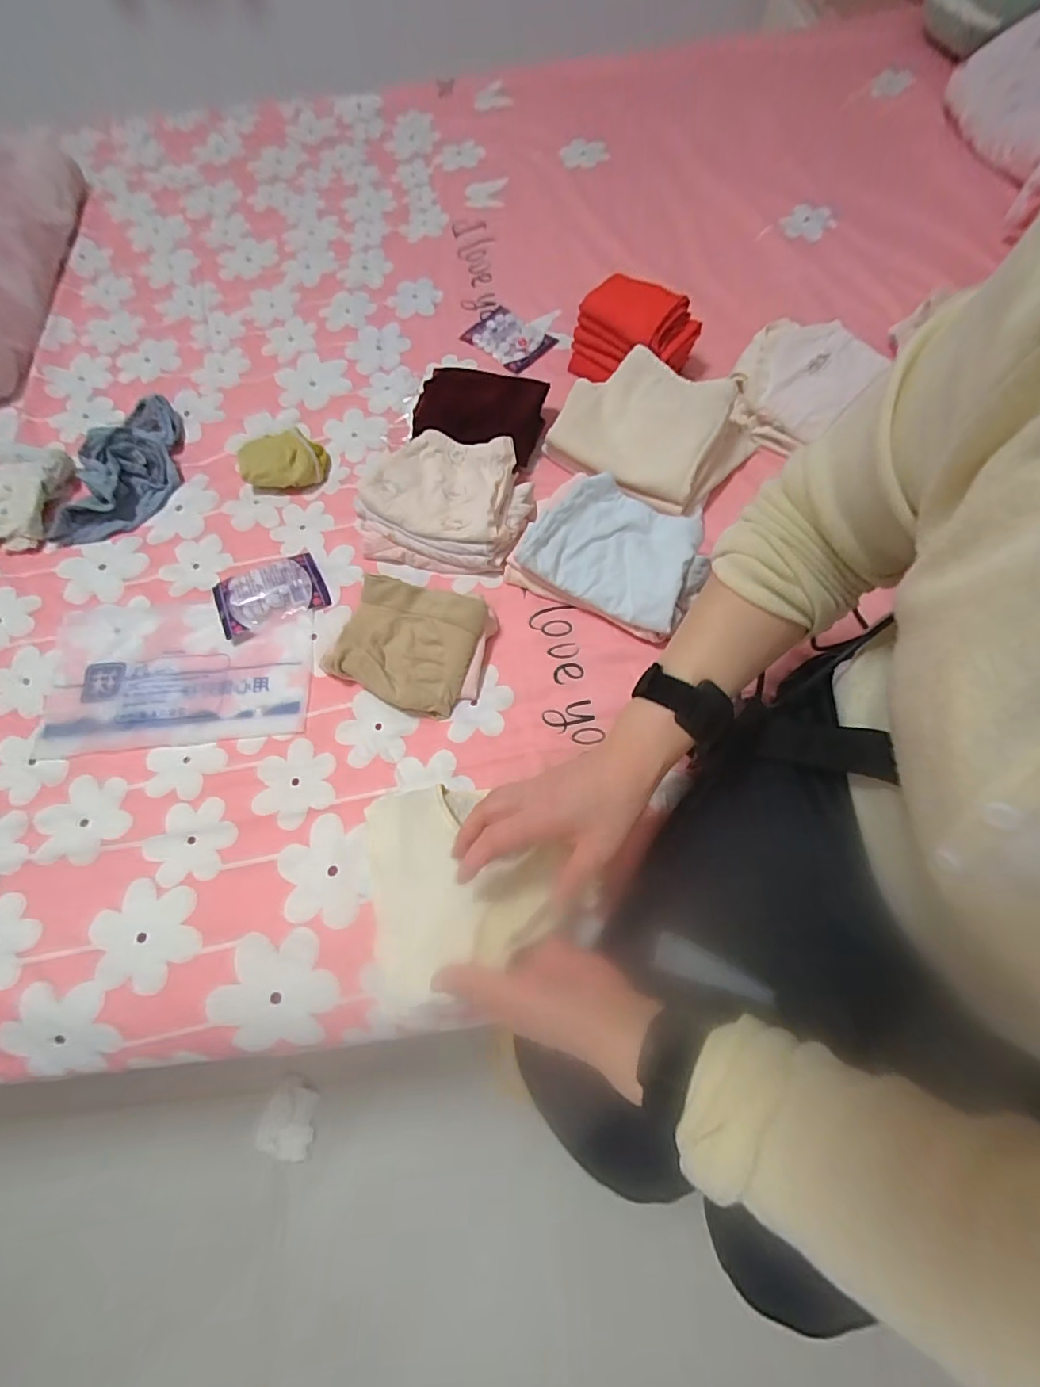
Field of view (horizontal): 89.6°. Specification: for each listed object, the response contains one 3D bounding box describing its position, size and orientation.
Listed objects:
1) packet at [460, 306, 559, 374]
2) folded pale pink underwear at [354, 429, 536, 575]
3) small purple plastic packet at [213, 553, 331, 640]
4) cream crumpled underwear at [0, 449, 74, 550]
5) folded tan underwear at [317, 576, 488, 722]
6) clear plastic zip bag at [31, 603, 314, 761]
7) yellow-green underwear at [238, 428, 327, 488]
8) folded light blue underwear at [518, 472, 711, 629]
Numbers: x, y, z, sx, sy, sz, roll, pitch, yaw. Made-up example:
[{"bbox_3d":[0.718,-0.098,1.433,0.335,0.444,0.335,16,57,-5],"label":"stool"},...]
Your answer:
[{"bbox_3d":[-0.016,-0.483,0.708,0.108,0.010,0.078,40,74,14],"label":"packet"},{"bbox_3d":[-0.086,-0.219,0.584,0.195,0.052,0.151,11,70,5],"label":"folded pale pink underwear"},{"bbox_3d":[-0.272,-0.110,0.566,0.109,0.013,0.079,-25,71,-9],"label":"small purple plastic packet"},{"bbox_3d":[-0.586,-0.236,0.612,0.079,0.041,0.129,12,70,5],"label":"cream crumpled underwear"},{"bbox_3d":[-0.112,-0.052,0.525,0.131,0.039,0.125,19,70,8],"label":"folded tan underwear"},{"bbox_3d":[-0.351,-0.026,0.541,0.265,0.005,0.164,-5,69,-1],"label":"clear plastic zip bag"},{"bbox_3d":[-0.283,-0.283,0.625,0.093,0.033,0.073,-7,69,-2],"label":"yellow-green underwear"},{"bbox_3d":[0.103,-0.154,0.533,0.173,0.034,0.139,26,72,8],"label":"folded light blue underwear"}]

